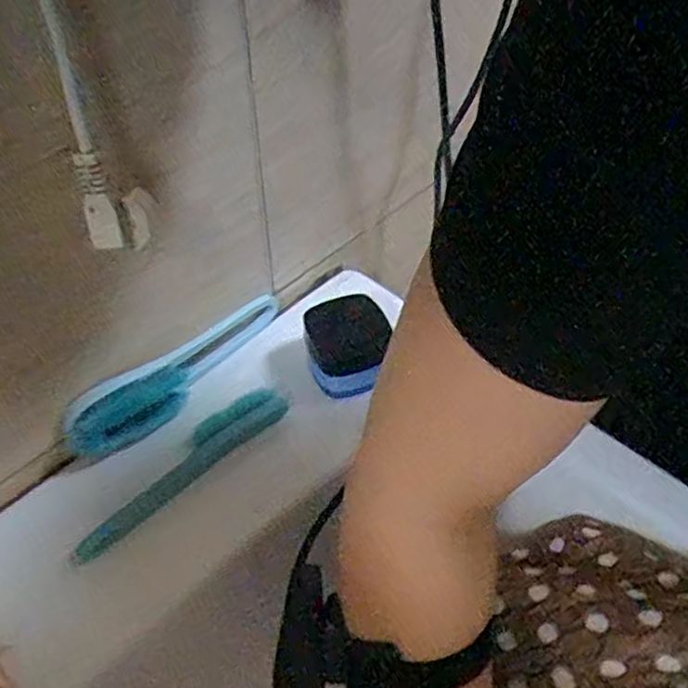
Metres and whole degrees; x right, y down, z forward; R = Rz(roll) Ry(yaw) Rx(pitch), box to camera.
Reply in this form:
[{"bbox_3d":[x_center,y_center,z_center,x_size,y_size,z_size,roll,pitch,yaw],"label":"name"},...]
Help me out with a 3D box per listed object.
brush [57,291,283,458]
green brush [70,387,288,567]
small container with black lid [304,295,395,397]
[{"bbox_3d":[-0.118,0.016,0.491,0.028,0.047,0.193,36,58,26],"label":"brush"},{"bbox_3d":[-0.113,0.083,0.455,0.173,0.019,0.022,-36,59,-27],"label":"green brush"},{"bbox_3d":[0.003,0.003,0.508,0.061,0.047,0.062,0,49,0],"label":"small container with black lid"}]

